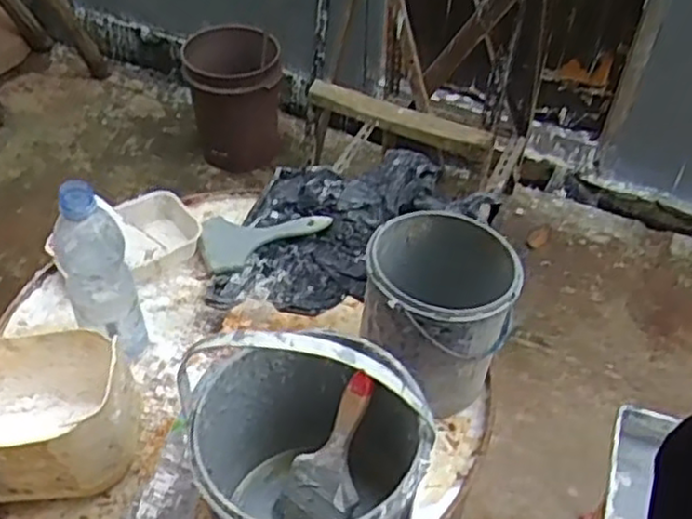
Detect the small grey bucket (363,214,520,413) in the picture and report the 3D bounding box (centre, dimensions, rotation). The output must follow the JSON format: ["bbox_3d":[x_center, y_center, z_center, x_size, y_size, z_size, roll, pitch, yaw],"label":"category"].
[{"bbox_3d":[0.097,0.048,0.762,0.146,0.152,0.155,1,47,-1],"label":"small grey bucket"}]

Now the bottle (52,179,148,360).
[{"bbox_3d":[-0.248,0.033,0.740,0.065,0.241,0.054,-19,50,-18],"label":"bottle"}]

